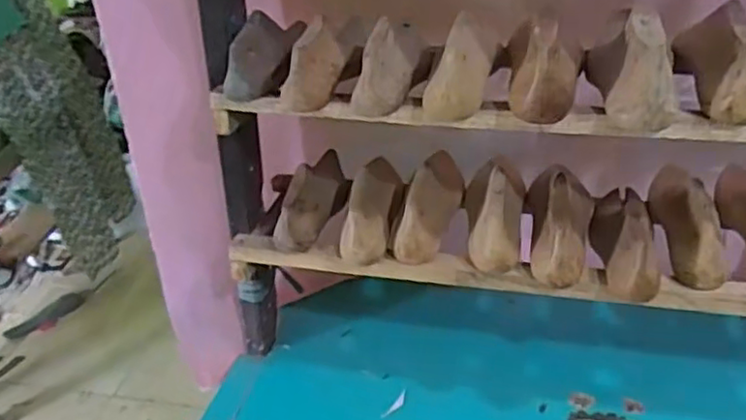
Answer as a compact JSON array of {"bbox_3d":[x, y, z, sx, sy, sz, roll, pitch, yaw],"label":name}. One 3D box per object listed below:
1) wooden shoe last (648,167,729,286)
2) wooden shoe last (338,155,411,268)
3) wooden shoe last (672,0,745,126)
[{"bbox_3d":[0.367,0.004,0.772,0.059,0.069,0.191,3,33,11],"label":"wooden shoe last"},{"bbox_3d":[0.004,-0.026,0.860,0.058,0.075,0.236,3,33,11],"label":"wooden shoe last"},{"bbox_3d":[0.335,-0.153,0.640,0.047,0.073,0.172,3,33,11],"label":"wooden shoe last"}]

